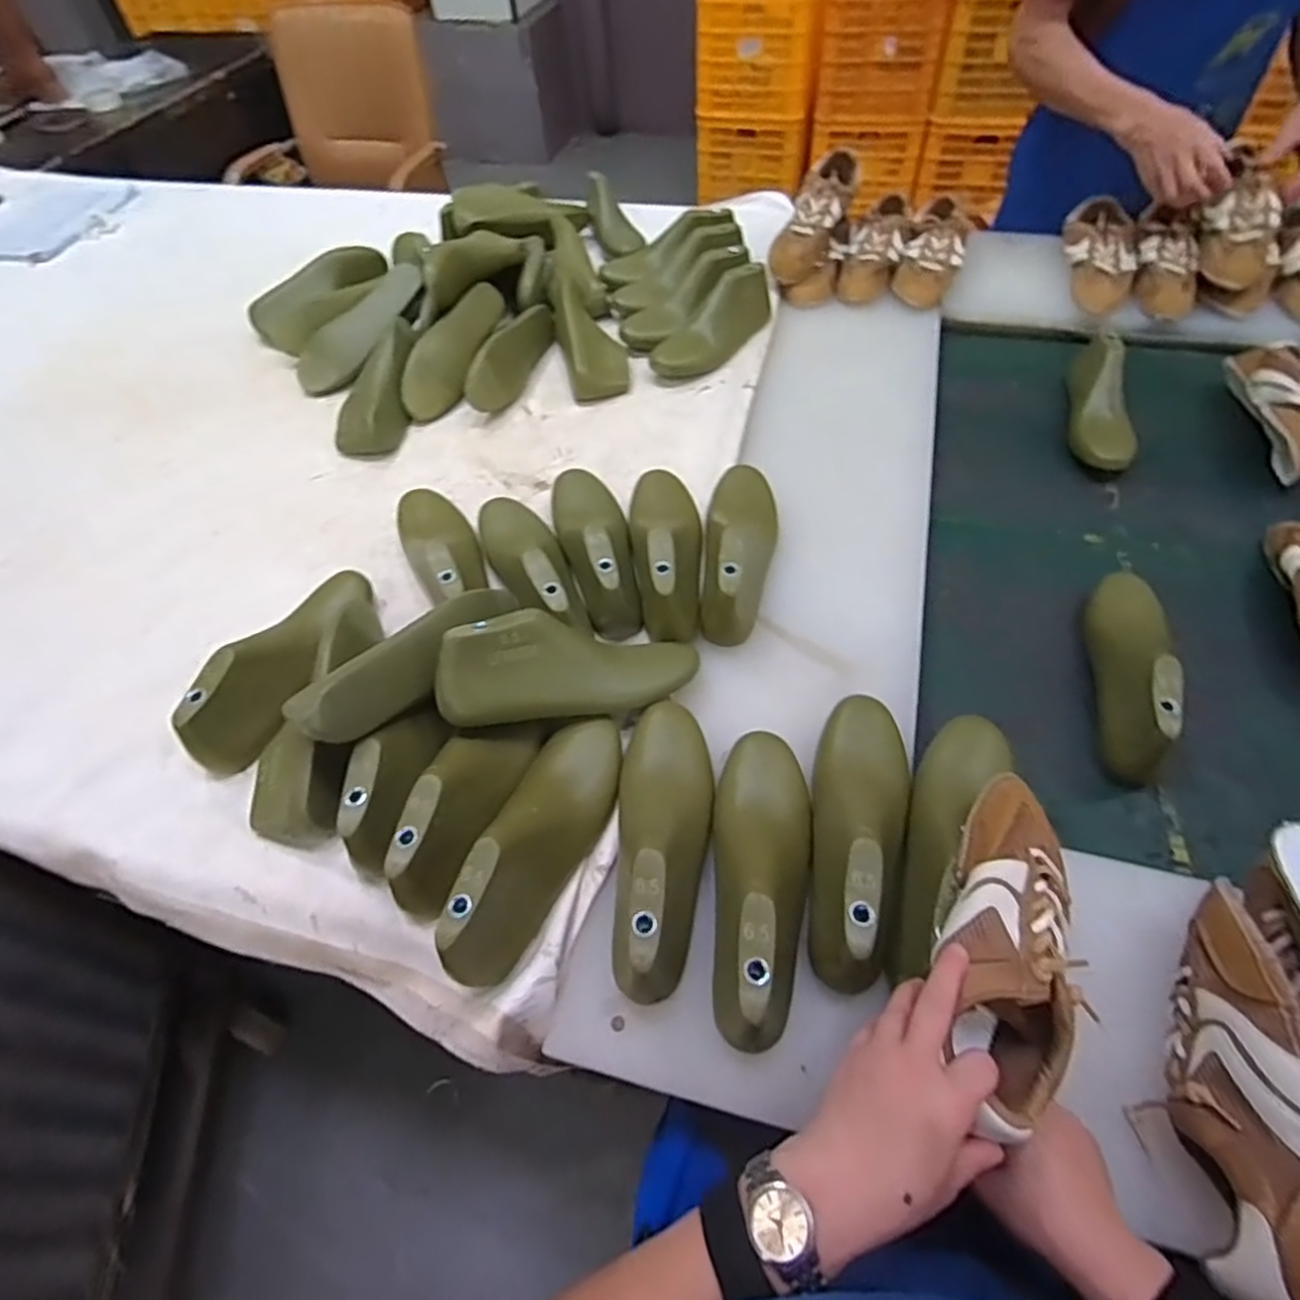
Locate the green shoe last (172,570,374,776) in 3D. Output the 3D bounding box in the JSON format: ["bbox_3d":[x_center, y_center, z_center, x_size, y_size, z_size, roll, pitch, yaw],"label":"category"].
[{"bbox_3d":[-0.349,0.007,0.681,0.071,0.084,0.241,17,57,17],"label":"green shoe last"}]

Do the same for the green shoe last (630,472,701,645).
[{"bbox_3d":[0.016,-0.118,0.728,0.072,0.086,0.236,-4,54,2],"label":"green shoe last"}]

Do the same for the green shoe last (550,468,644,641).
[{"bbox_3d":[-0.059,-0.125,0.741,0.075,0.075,0.239,-15,54,-6],"label":"green shoe last"}]

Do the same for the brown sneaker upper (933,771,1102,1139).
[{"bbox_3d":[0.226,0.177,0.441,0.079,0.064,0.206,8,62,11],"label":"brown sneaker upper"}]

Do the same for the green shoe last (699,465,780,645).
[{"bbox_3d":[0.095,-0.121,0.730,0.078,0.082,0.239,4,55,8],"label":"green shoe last"}]

